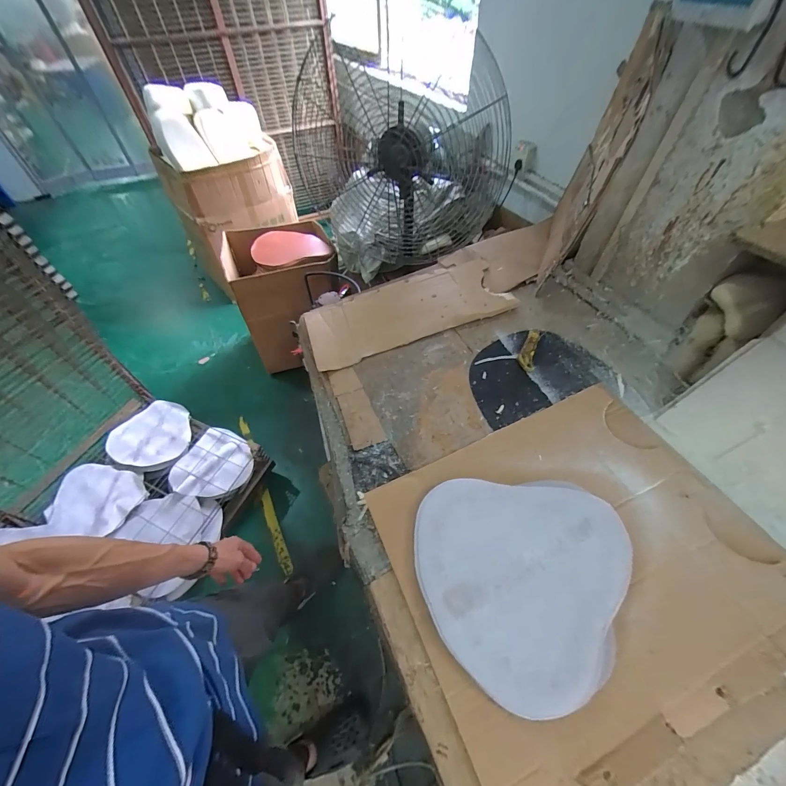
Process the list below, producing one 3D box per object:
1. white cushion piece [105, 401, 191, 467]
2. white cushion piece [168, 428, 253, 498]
[{"bbox_3d":[-1.053,0.184,1.455,0.325,0.053,0.321,-19,57,-9],"label":"white cushion piece"},{"bbox_3d":[-0.718,0.290,1.357,0.286,0.044,0.287,-1,56,2],"label":"white cushion piece"}]

